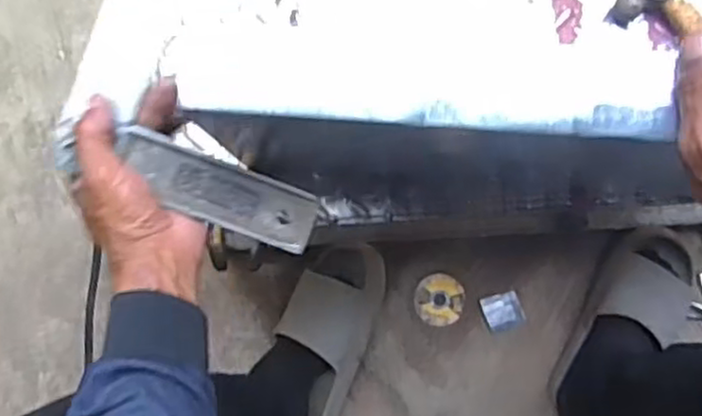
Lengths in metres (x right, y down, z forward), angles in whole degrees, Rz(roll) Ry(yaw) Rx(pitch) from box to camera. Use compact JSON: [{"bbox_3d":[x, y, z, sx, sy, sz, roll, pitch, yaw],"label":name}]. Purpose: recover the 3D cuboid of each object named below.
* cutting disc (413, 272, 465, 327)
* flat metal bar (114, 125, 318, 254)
[{"bbox_3d":[0.119,0.123,0.953,0.066,0.005,0.068,-5,85,2],"label":"cutting disc"},{"bbox_3d":[-0.095,-0.013,0.511,0.142,0.009,0.046,26,86,-12],"label":"flat metal bar"}]

